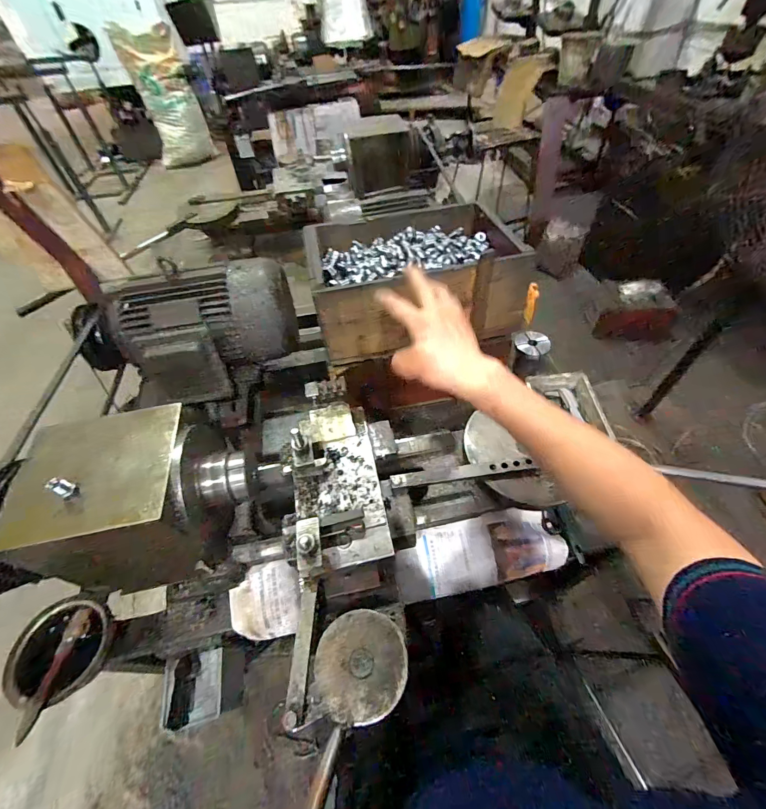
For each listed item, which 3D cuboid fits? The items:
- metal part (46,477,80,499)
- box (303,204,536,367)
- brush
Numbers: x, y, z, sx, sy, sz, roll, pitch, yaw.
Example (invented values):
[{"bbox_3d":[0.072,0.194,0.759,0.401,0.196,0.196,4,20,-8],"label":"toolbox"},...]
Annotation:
[{"bbox_3d":[-0.327,0.086,0.376,0.012,0.029,0.015,-21,36,46],"label":"metal part"},{"bbox_3d":[0.040,-0.235,0.675,0.329,0.131,0.233,-11,52,-5],"label":"box"},{"bbox_3d":[-0.451,0.363,0.504,0.024,0.031,0.145,-2,52,2],"label":"brush"}]

